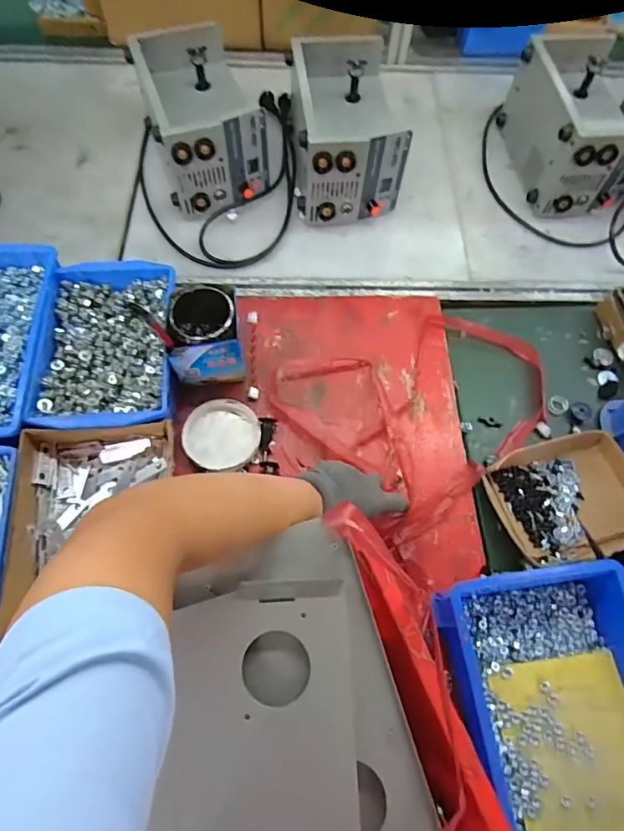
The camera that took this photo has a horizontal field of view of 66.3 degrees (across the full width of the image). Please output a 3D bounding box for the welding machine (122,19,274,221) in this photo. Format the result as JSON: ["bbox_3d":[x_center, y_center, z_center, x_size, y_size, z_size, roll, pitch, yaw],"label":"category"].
[{"bbox_3d":[-0.191,-0.515,0.838,0.185,0.157,0.280,-19,68,-10],"label":"welding machine"}]

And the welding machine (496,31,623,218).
[{"bbox_3d":[0.473,-0.504,0.841,0.180,0.146,0.257,-5,66,-4],"label":"welding machine"}]

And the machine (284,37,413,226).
[{"bbox_3d":[0.058,-0.494,0.830,0.177,0.151,0.288,-1,66,-3],"label":"machine"}]

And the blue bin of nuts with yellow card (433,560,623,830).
[{"bbox_3d":[0.261,0.318,0.482,0.193,0.080,0.299,-7,66,-5],"label":"blue bin of nuts with yellow card"}]

